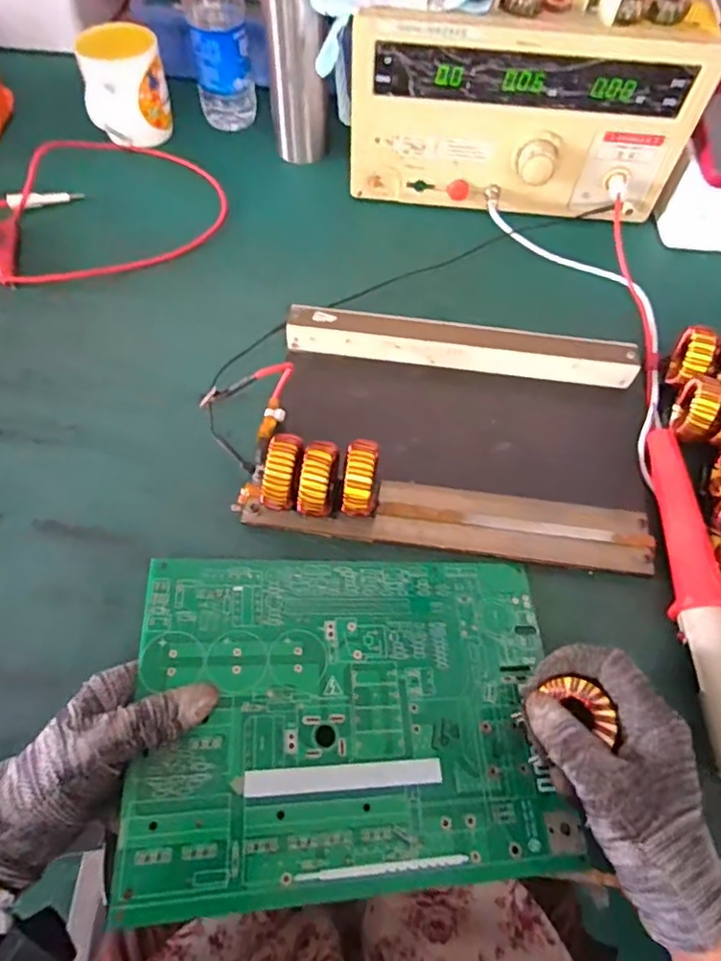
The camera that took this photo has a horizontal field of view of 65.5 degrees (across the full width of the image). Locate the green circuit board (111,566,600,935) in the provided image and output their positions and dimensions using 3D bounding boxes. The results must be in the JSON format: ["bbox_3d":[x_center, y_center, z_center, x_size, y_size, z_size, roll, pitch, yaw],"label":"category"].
[{"bbox_3d":[-0.001,0.134,0.332,0.246,0.005,0.178,3,59,-14],"label":"green circuit board"}]

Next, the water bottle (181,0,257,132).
[{"bbox_3d":[-0.151,-0.490,0.581,0.060,0.231,0.055,-7,61,-6],"label":"water bottle"}]

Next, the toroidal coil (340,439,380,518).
[{"bbox_3d":[0.001,0.006,0.390,0.024,0.054,0.048,7,60,2],"label":"toroidal coil"}]

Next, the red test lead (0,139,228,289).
[{"bbox_3d":[-0.299,-0.279,0.560,0.313,0.030,0.191,-16,62,-11],"label":"red test lead"}]

